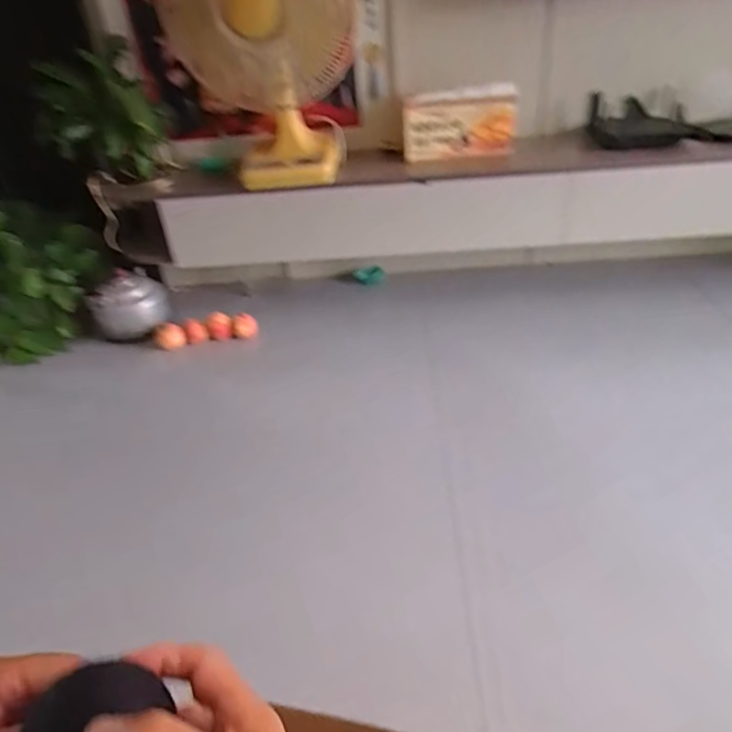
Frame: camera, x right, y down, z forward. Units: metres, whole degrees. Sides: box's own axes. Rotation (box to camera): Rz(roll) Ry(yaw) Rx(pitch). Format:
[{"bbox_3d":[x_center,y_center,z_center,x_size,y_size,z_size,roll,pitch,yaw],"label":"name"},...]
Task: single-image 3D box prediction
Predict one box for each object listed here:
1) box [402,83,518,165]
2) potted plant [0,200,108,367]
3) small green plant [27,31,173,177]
[{"bbox_3d":[0.244,-0.599,1.442,0.309,0.188,0.052,-13,35,-11],"label":"box"},{"bbox_3d":[-0.954,-0.221,1.518,0.427,0.370,0.278,-28,40,-29],"label":"potted plant"},{"bbox_3d":[-0.584,-0.561,1.260,0.247,0.258,0.291,-15,36,-13],"label":"small green plant"}]

